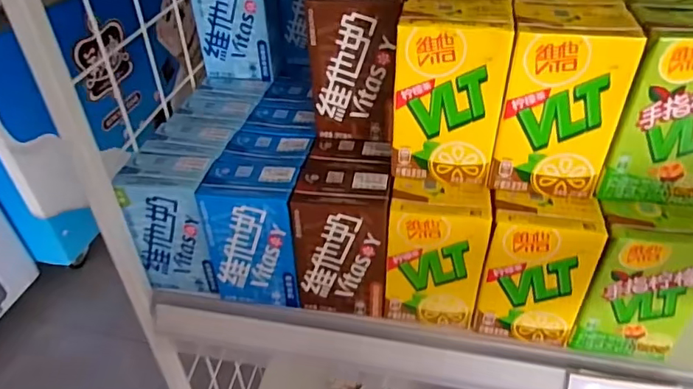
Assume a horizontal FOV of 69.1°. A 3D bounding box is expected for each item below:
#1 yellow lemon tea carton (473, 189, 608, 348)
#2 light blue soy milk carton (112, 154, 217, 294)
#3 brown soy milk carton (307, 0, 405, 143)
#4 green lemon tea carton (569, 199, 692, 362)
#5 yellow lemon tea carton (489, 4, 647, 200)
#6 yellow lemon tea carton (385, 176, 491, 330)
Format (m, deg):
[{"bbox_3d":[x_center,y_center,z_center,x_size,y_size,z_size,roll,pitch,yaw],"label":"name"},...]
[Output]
[{"bbox_3d":[0.126,0.051,0.342,0.064,0.103,0.039,6,41,9],"label":"yellow lemon tea carton"},{"bbox_3d":[-0.128,0.023,0.386,0.059,0.103,0.049,1,41,3],"label":"light blue soy milk carton"},{"bbox_3d":[0.007,-0.094,0.361,0.058,0.103,0.041,7,41,10],"label":"brown soy milk carton"},{"bbox_3d":[0.191,0.058,0.333,0.065,0.105,0.040,6,41,9],"label":"green lemon tea carton"},{"bbox_3d":[0.128,-0.058,0.310,0.066,0.102,0.056,7,41,9],"label":"yellow lemon tea carton"},{"bbox_3d":[0.062,0.043,0.355,0.062,0.101,0.040,5,41,8],"label":"yellow lemon tea carton"}]

